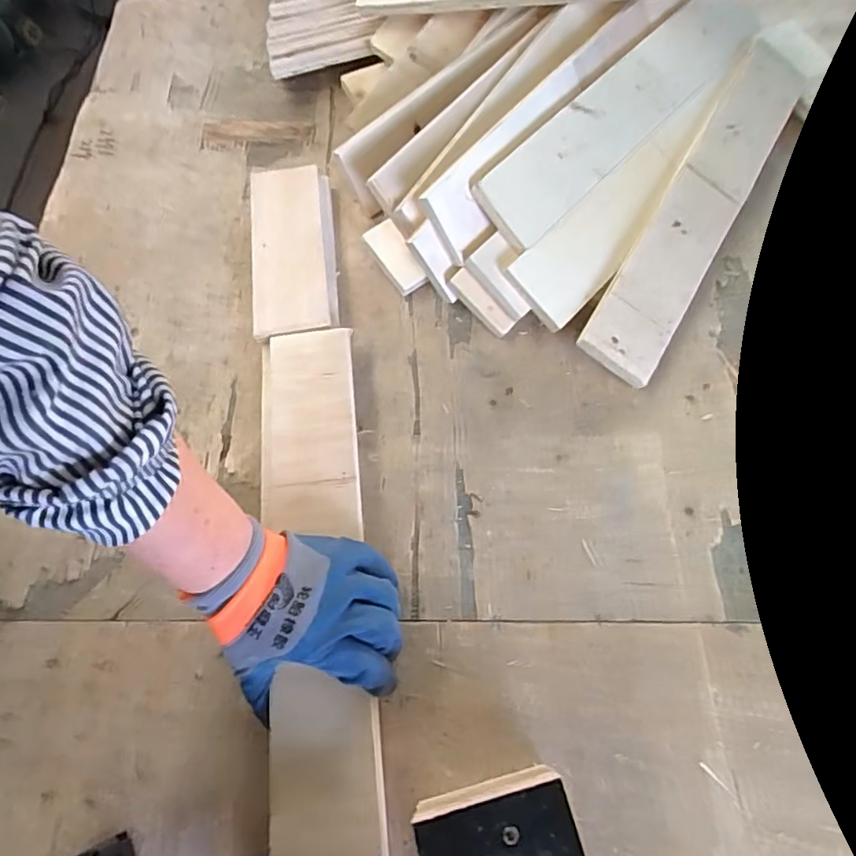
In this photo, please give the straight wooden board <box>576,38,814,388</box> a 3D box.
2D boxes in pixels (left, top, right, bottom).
[{"bbox_3d":[0.254,-0.210,0.517,0.069,0.011,0.375,33,78,-3],"label":"straight wooden board"}]

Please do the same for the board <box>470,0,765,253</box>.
[{"bbox_3d":[0.186,-0.303,0.518,0.362,0.013,0.074,-44,103,-14],"label":"board"}]

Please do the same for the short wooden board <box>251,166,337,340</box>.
[{"bbox_3d":[-0.130,-0.171,0.547,0.077,0.027,0.192,-7,71,3],"label":"short wooden board"}]

